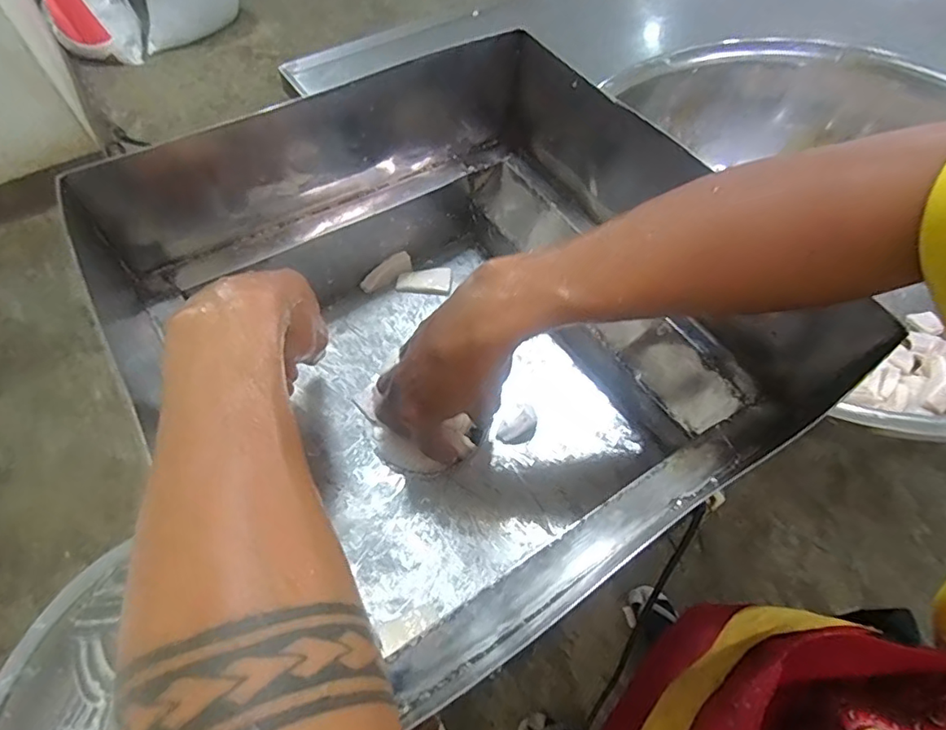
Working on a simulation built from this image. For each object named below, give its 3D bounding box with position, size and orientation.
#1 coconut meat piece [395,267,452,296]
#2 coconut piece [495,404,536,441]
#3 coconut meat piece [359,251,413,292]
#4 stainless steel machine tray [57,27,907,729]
[{"bbox_3d":[-0.046,-0.080,0.525,0.052,0.008,0.031,5,58,2],"label":"coconut meat piece"},{"bbox_3d":[0.037,0.047,0.450,0.025,0.021,0.035,24,61,14],"label":"coconut piece"},{"bbox_3d":[-0.082,-0.086,0.521,0.052,0.023,0.013,-35,64,-5],"label":"coconut meat piece"},{"bbox_3d":[-0.030,-0.039,0.420,0.356,0.163,0.447,-30,63,-17],"label":"stainless steel machine tray"}]

